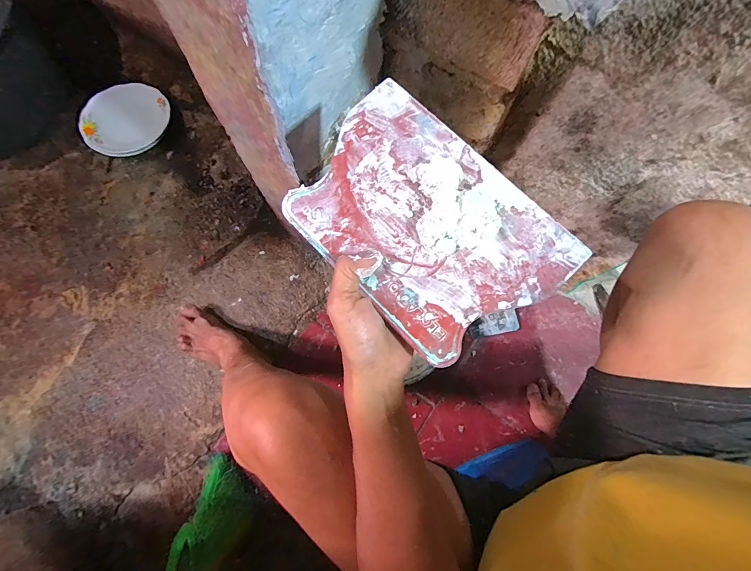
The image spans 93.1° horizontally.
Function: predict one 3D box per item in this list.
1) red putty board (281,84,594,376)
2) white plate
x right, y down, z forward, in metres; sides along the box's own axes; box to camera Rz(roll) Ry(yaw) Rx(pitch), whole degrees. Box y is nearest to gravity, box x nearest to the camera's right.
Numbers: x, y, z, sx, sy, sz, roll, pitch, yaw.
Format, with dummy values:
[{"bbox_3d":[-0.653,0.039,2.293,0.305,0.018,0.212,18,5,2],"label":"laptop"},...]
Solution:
[{"bbox_3d":[0.036,-0.050,0.266,0.141,0.017,0.200,-44,81,-4],"label":"red putty board"},{"bbox_3d":[-0.656,-0.438,0.934,0.221,0.028,0.221,0,74,0],"label":"white plate"}]

